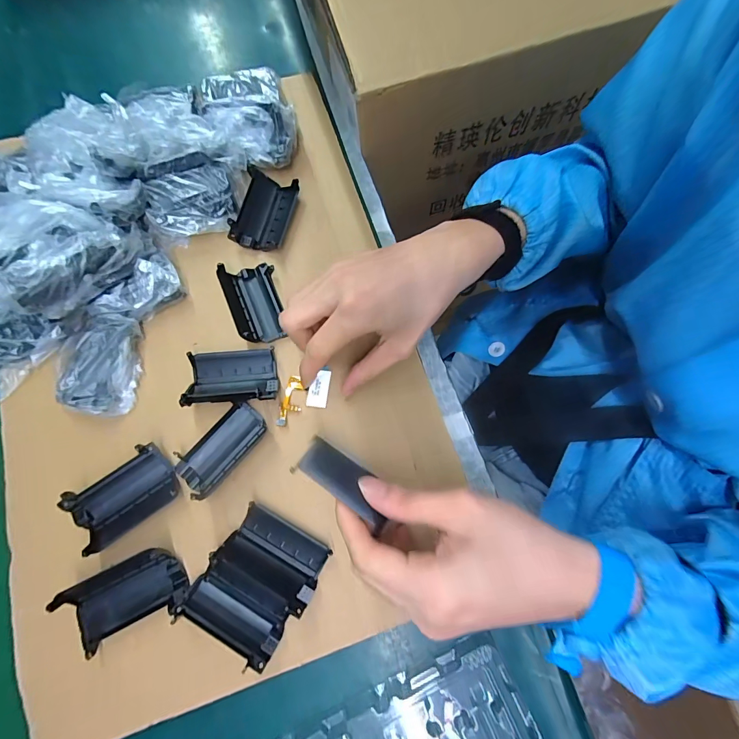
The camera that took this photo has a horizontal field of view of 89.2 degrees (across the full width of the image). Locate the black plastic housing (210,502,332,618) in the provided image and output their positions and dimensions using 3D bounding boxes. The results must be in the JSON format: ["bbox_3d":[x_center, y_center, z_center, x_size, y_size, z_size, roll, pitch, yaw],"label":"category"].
[{"bbox_3d":[-0.069,0.133,0.266,0.071,0.018,0.042,27,78,8],"label":"black plastic housing"}]

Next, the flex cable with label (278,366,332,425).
[{"bbox_3d":[-0.053,0.020,0.306,0.053,0.008,0.031,-24,78,-5],"label":"flex cable with label"}]

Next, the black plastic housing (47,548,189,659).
[{"bbox_3d":[-0.166,0.155,0.254,0.070,0.026,0.043,-25,76,-5],"label":"black plastic housing"}]

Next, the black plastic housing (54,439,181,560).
[{"bbox_3d":[-0.180,0.092,0.274,0.070,0.019,0.044,-36,77,-8],"label":"black plastic housing"}]

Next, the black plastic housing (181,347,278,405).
[{"bbox_3d":[-0.111,0.004,0.301,0.070,0.021,0.045,-4,75,1],"label":"black plastic housing"}]

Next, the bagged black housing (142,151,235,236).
[{"bbox_3d":[-0.155,-0.148,0.327,0.068,0.034,0.059,-3,75,1],"label":"bagged black housing"}]

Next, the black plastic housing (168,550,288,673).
[{"bbox_3d":[-0.092,0.165,0.255,0.072,0.019,0.043,36,79,10],"label":"black plastic housing"}]

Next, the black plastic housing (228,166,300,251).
[{"bbox_3d":[-0.097,-0.144,0.345,0.043,0.023,0.071,17,76,6],"label":"black plastic housing"}]

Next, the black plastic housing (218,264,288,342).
[{"bbox_3d":[-0.100,-0.059,0.320,0.040,0.030,0.072,-15,75,-3],"label":"black plastic housing"}]

